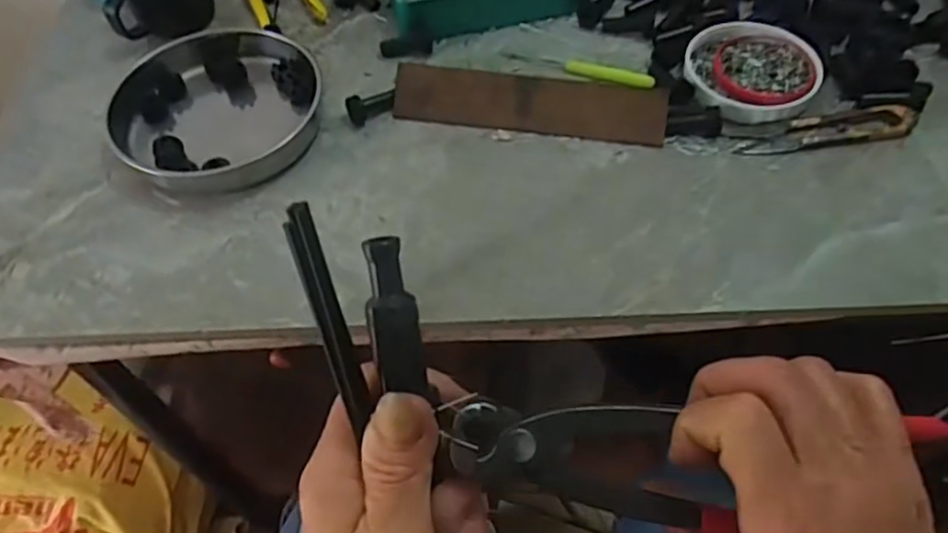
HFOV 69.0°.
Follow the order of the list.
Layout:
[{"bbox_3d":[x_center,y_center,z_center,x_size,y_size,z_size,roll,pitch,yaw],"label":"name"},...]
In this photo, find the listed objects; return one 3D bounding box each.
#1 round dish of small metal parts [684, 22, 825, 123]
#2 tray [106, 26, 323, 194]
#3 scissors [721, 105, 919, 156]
[{"bbox_3d":[0.196,-0.138,0.486,0.089,0.013,0.091,8,56,8],"label":"round dish of small metal parts"},{"bbox_3d":[-0.173,-0.117,0.481,0.150,0.022,0.150,-1,55,2],"label":"tray"},{"bbox_3d":[0.227,-0.090,0.450,0.120,0.006,0.029,-5,55,-1],"label":"scissors"}]

